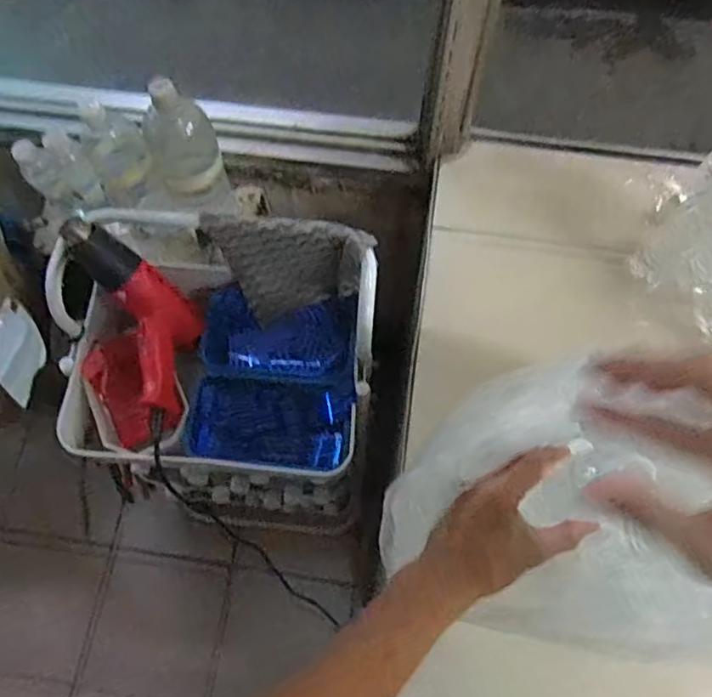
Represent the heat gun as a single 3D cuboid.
[{"bbox_3d":[-0.281,-0.049,0.764,0.136,0.091,0.278,-26,99,-9],"label":"heat gun"}]

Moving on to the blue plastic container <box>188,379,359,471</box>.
[{"bbox_3d":[-0.121,0.099,0.774,0.223,0.048,0.130,1,69,1],"label":"blue plastic container"}]

